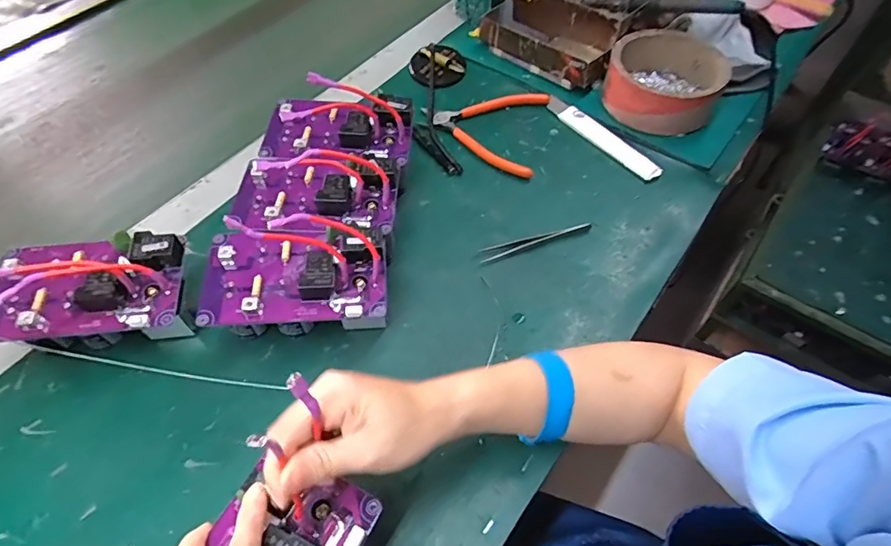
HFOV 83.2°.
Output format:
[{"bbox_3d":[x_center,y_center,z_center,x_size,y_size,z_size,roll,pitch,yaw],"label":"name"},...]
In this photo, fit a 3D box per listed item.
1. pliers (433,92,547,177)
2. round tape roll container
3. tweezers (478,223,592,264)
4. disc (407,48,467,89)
[{"bbox_3d":[0.046,-0.162,0.560,0.119,0.013,0.125,10,57,8],"label":"pliers"},{"bbox_3d":[0.251,-0.222,0.574,0.122,0.058,0.130,29,62,19],"label":"round tape roll container"},{"bbox_3d":[0.086,-0.030,0.473,0.108,0.008,0.016,-13,57,-8],"label":"tweezers"},{"bbox_3d":[-0.007,-0.254,0.618,0.068,0.020,0.068,0,56,1],"label":"disc"}]

